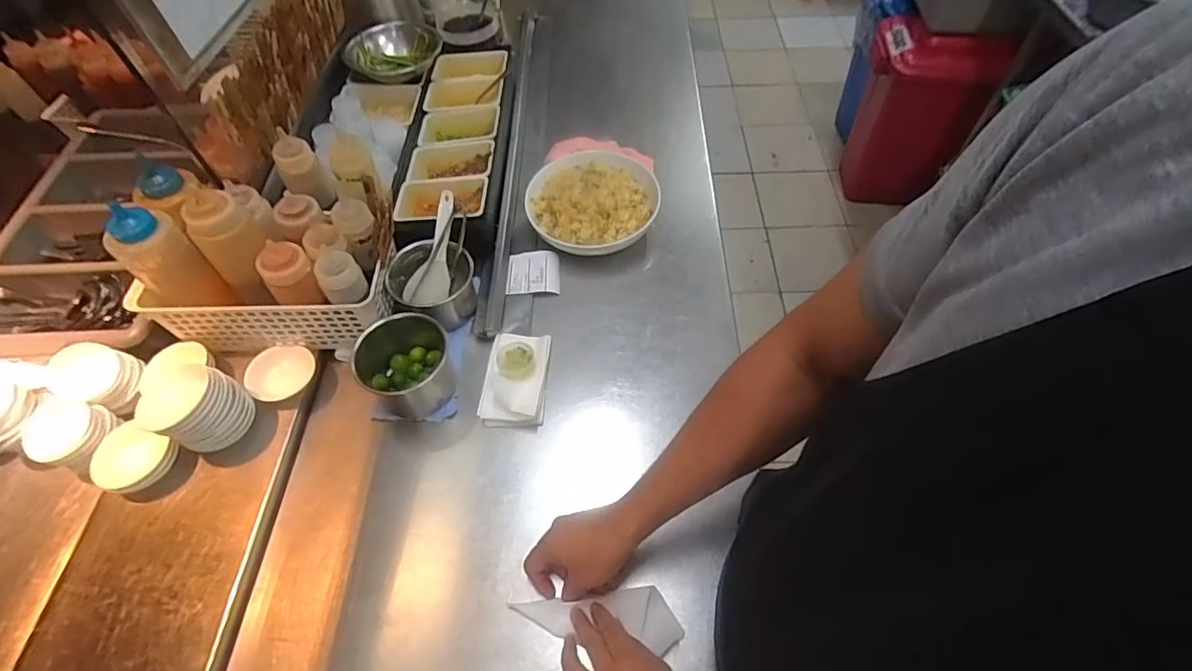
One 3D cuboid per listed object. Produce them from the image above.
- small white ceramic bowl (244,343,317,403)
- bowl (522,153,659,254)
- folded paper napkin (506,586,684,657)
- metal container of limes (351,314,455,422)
[{"bbox_3d":[-0.426,0.053,0.750,0.071,0.032,0.085,39,57,4],"label":"small white ceramic bowl"},{"bbox_3d":[-0.005,-0.217,0.895,0.208,0.069,0.191,0,57,-1],"label":"bowl"},{"bbox_3d":[0.000,0.296,0.597,0.181,0.019,0.057,5,66,7],"label":"folded paper napkin"},{"bbox_3d":[-0.251,0.040,0.737,0.114,0.102,0.117,-1,56,1],"label":"metal container of limes"}]

